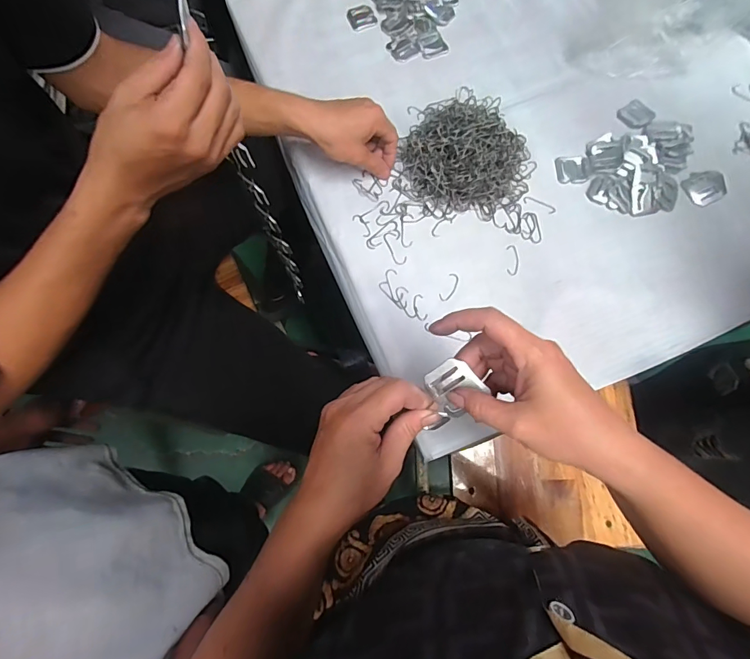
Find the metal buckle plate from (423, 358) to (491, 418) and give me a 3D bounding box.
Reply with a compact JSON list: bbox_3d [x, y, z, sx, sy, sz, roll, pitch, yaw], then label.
[{"bbox_3d":[0.058,0.043,0.309,0.038,0.006,0.039,47,116,4],"label":"metal buckle plate"}]

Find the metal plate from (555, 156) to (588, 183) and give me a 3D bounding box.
[{"bbox_3d":[0.249,-0.204,0.534,0.035,0.005,0.037,-1,73,0],"label":"metal plate"}]

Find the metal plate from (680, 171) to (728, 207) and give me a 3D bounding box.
[{"bbox_3d":[0.410,-0.176,0.520,0.050,0.005,0.042,-23,74,-7],"label":"metal plate"}]

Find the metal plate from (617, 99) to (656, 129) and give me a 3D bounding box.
[{"bbox_3d":[0.346,-0.285,0.552,0.043,0.004,0.039,-33,76,-10],"label":"metal plate"}]

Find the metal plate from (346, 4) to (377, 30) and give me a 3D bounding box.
[{"bbox_3d":[-0.019,-0.452,0.607,0.038,0.006,0.041,-17,74,-5],"label":"metal plate"}]

